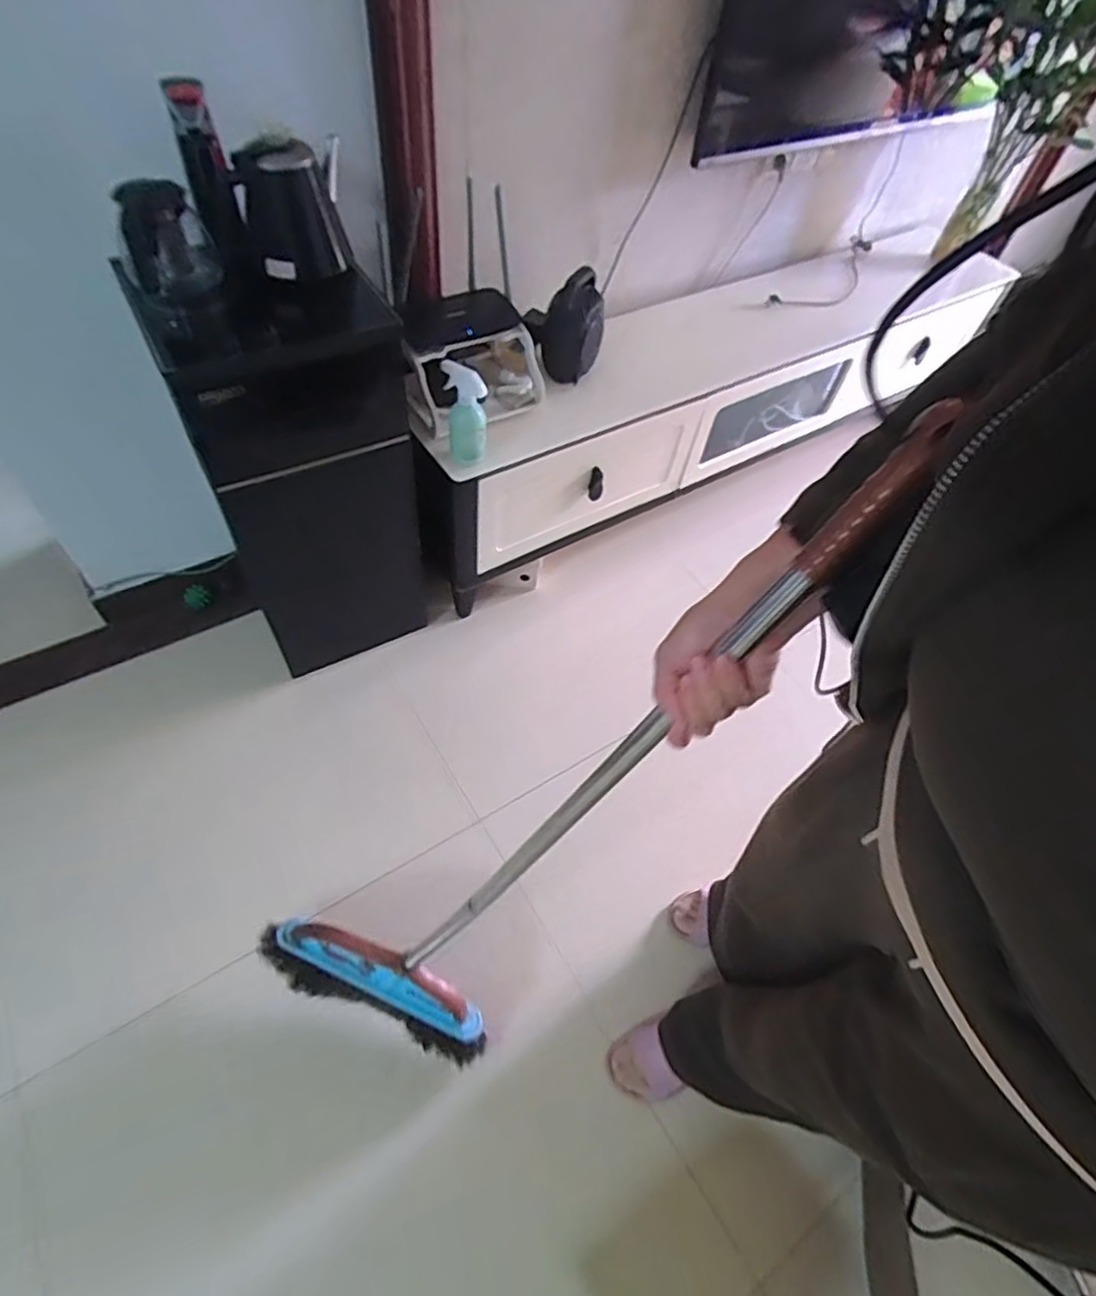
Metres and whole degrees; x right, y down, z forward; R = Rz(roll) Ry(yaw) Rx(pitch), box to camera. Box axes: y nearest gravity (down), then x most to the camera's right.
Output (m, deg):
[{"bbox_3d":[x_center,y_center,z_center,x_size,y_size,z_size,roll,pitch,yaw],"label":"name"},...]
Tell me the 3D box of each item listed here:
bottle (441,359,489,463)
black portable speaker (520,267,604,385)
[{"bbox_3d":[-0.145,-0.408,1.149,0.075,0.164,0.059,-2,52,-5],"label":"bottle"},{"bbox_3d":[0.030,-0.660,1.361,0.163,0.218,0.114,5,51,1],"label":"black portable speaker"}]

